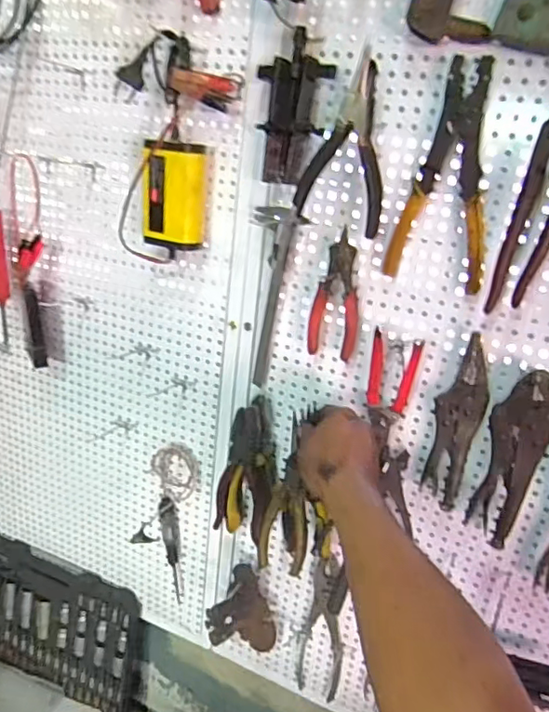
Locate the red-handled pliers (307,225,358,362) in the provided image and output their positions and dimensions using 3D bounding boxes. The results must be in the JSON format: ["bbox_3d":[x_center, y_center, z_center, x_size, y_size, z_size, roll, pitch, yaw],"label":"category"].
[{"bbox_3d":[0.072,-0.069,0.648,0.052,0.138,0.029,8,21,5],"label":"red-handled pliers"}]

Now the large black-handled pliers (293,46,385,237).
[{"bbox_3d":[0.083,-0.211,0.563,0.089,0.160,0.028,23,33,14],"label":"large black-handled pliers"}]

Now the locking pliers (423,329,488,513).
[{"bbox_3d":[0.206,0.077,0.638,0.047,0.198,0.028,14,22,18],"label":"locking pliers"}]

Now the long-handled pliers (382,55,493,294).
[{"bbox_3d":[0.177,-0.179,0.569,0.100,0.213,0.023,17,26,27],"label":"long-handled pliers"}]

